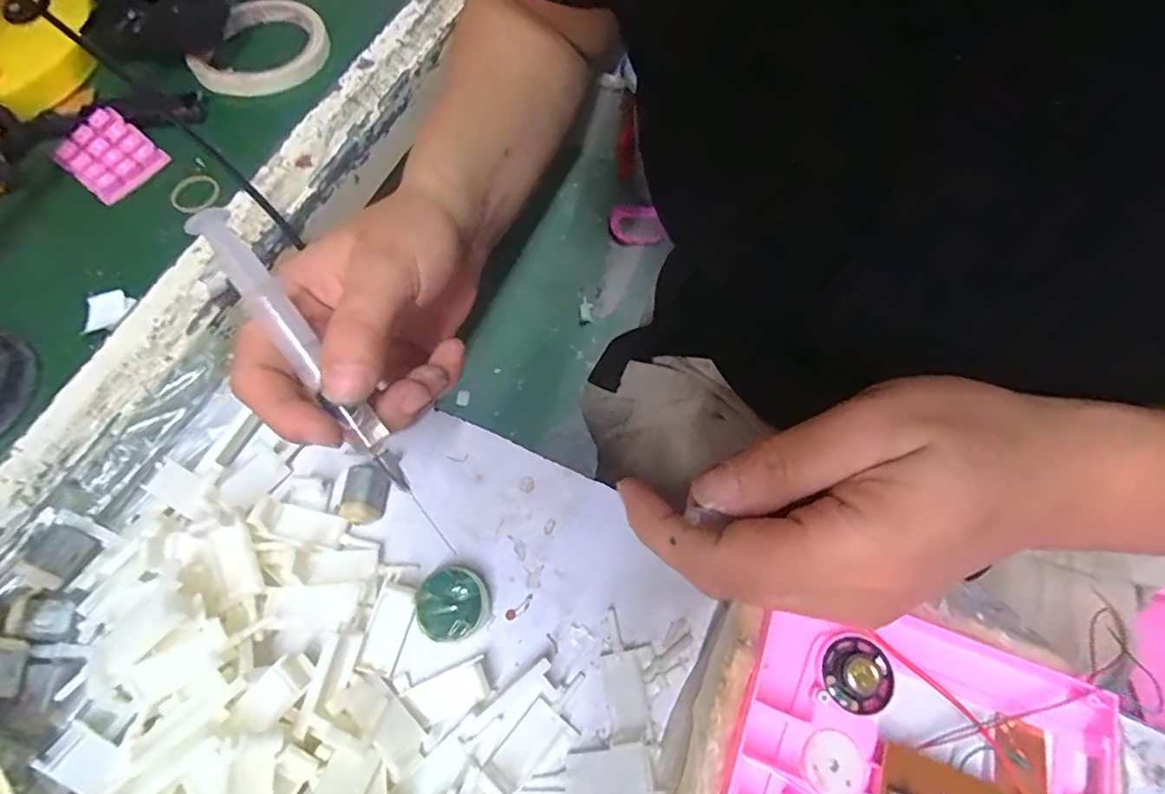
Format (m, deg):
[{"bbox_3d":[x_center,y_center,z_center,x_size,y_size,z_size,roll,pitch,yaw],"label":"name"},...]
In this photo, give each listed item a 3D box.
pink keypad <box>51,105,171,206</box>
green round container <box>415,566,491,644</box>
[{"bbox_3d":[-0.314,-0.161,0.389,0.054,0.015,0.049,35,70,14],"label":"pink keypad"},{"bbox_3d":[-0.060,0.098,0.276,0.030,0.017,0.031,0,66,-1],"label":"green round container"}]

